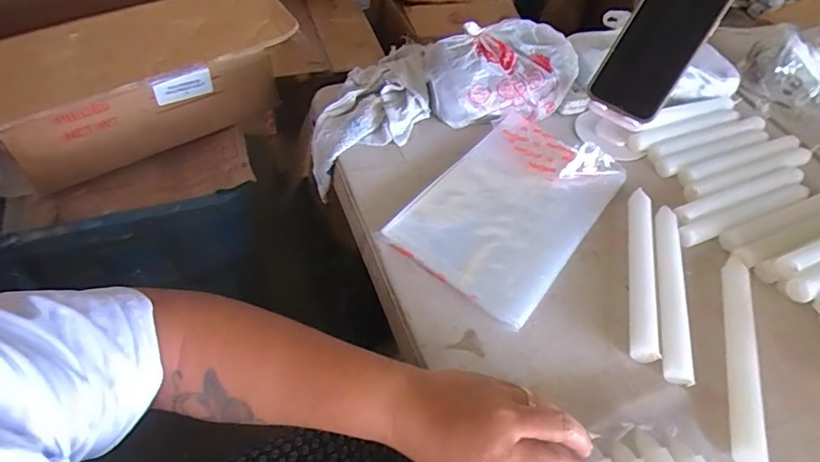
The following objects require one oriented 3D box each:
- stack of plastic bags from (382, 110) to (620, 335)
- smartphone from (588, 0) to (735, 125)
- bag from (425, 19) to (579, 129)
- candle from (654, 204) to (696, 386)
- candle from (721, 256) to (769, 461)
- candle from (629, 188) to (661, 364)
[{"bbox_3d":[0.108,-0.032,0.515,0.154,0.016,0.251,33,55,20],"label":"stack of plastic bags"},{"bbox_3d":[0.265,-0.199,0.535,0.079,0.156,0.016,37,19,21],"label":"smartphone"},{"bbox_3d":[0.105,-0.195,0.603,0.174,0.073,0.114,-18,54,-19],"label":"bag"},{"bbox_3d":[0.242,0.048,0.466,0.025,0.016,0.196,15,50,7],"label":"candle"},{"bbox_3d":[0.285,0.098,0.431,0.023,0.019,0.203,19,51,11],"label":"candle"},{"bbox_3d":[0.224,0.029,0.480,0.023,0.016,0.206,15,51,7],"label":"candle"}]

